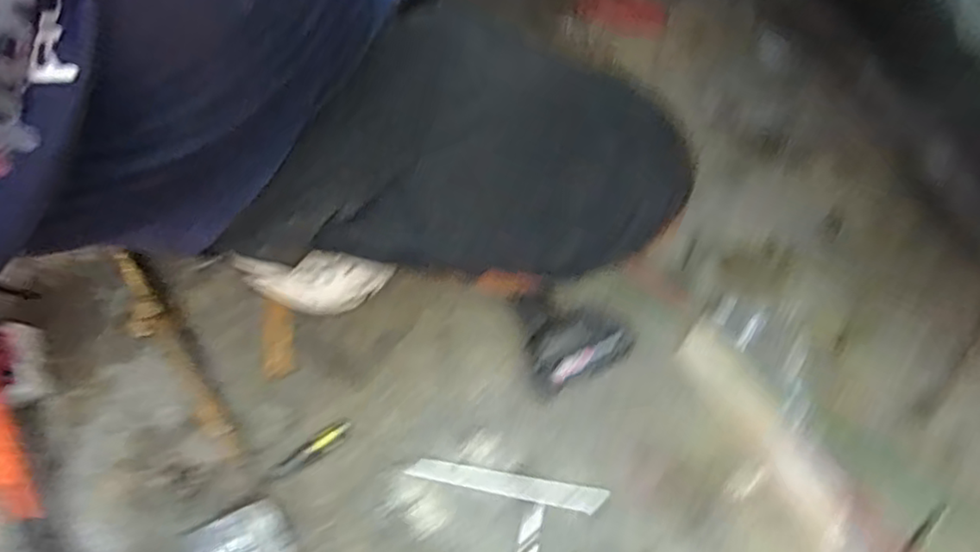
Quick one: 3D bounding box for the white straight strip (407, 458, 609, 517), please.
[{"bbox_3d":[0.019,0.240,0.742,0.223,0.009,0.027,10,75,2],"label":"white straight strip"}]

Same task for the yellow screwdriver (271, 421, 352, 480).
[{"bbox_3d":[-0.206,0.201,0.742,0.100,0.016,0.019,-35,78,-9],"label":"yellow screwdriver"}]

